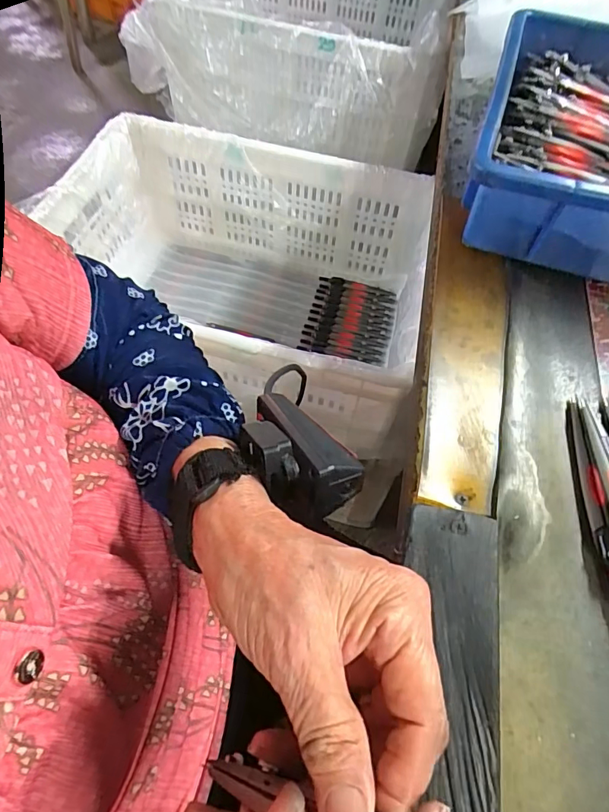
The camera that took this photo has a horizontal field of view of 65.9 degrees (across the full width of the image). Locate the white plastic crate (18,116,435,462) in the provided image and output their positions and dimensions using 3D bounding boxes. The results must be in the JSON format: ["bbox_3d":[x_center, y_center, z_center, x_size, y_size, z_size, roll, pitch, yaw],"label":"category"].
[{"bbox_3d":[-0.080,-0.150,0.636,0.448,0.217,0.356,13,59,5],"label":"white plastic crate"}]

